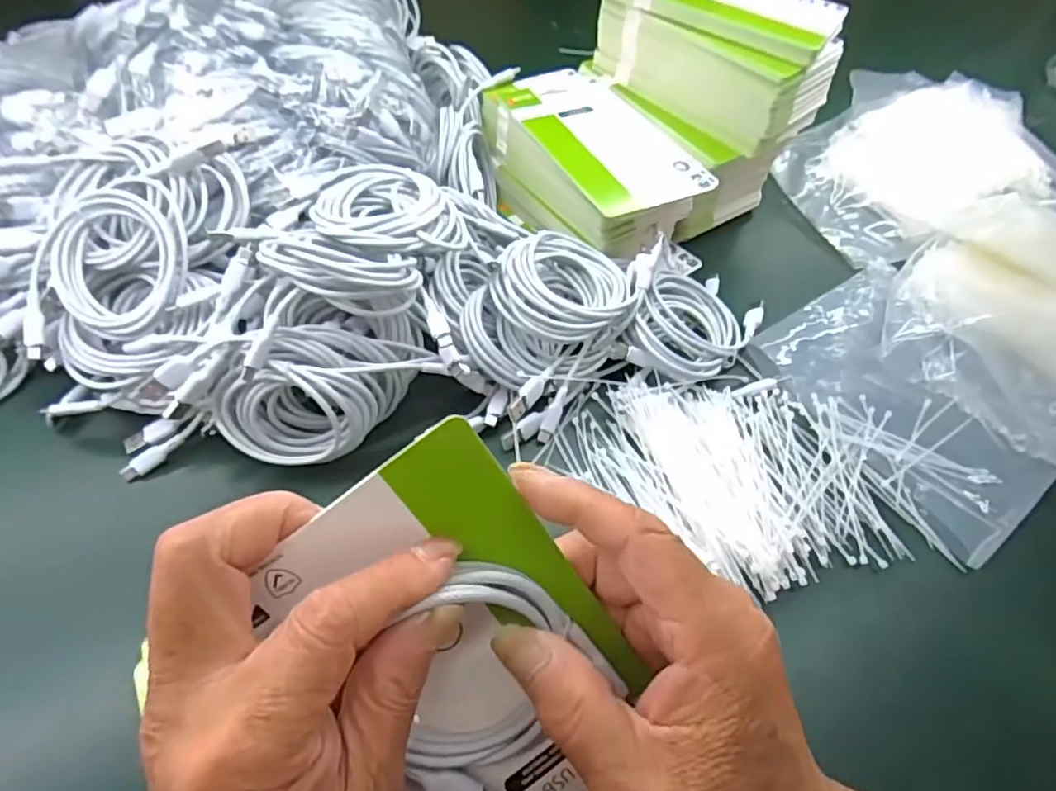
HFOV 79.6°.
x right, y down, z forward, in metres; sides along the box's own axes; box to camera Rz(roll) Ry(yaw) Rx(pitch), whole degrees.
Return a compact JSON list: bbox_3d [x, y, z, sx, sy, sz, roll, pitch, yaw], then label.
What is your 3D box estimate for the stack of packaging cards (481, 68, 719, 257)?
[{"bbox_3d":[0.053,-0.195,0.550,0.110,0.077,0.196,-30,62,-25],"label":"stack of packaging cards"}]

